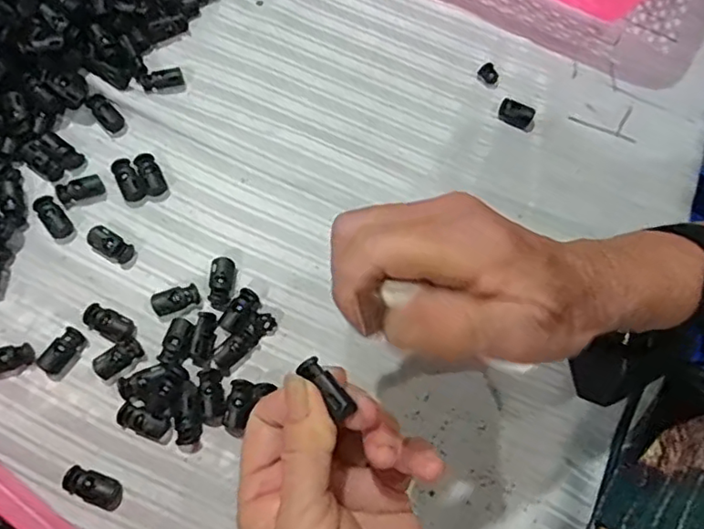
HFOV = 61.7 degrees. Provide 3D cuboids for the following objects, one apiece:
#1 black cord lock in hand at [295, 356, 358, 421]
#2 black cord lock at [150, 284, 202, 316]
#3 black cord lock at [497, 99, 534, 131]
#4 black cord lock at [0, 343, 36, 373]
[{"bbox_3d":[-0.010,0.048,0.233,0.009,0.006,0.026,-39,75,-14],"label":"black cord lock in hand"},{"bbox_3d":[-0.103,0.020,0.344,0.026,0.009,0.015,-14,72,-7],"label":"black cord lock"},{"bbox_3d":[0.111,-0.101,0.396,0.025,0.008,0.014,24,71,6],"label":"black cord lock"},{"bbox_3d":[-0.191,0.052,0.325,0.028,0.009,0.013,-17,72,-8],"label":"black cord lock"}]

